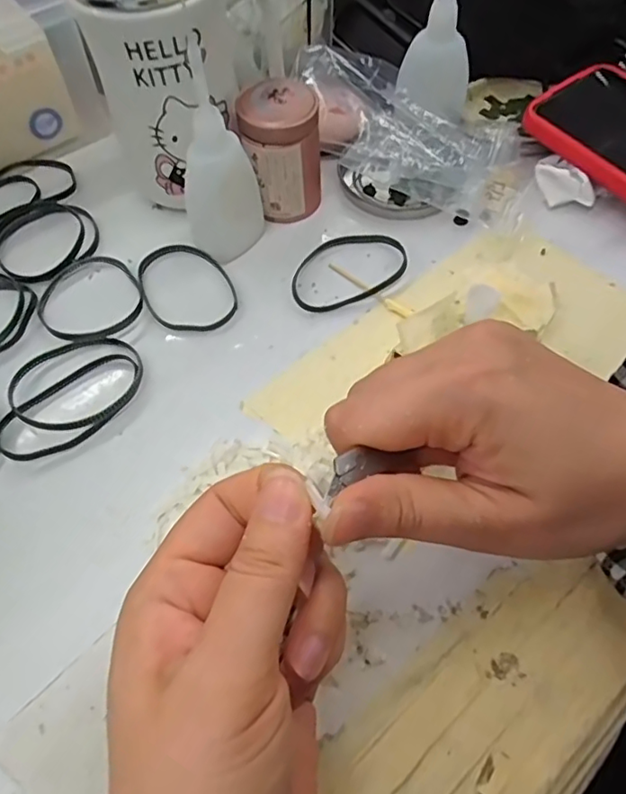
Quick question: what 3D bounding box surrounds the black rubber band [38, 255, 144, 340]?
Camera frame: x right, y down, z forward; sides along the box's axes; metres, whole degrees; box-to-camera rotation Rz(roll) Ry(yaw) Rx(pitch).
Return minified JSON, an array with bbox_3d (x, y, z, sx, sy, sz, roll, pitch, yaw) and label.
[{"bbox_3d":[-0.124,-0.055,0.321,0.056,0.004,0.063,-30,63,-16],"label":"black rubber band"}]

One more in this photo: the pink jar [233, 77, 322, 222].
[{"bbox_3d":[-0.018,-0.140,0.335,0.044,0.066,0.037,0,59,1],"label":"pink jar"}]

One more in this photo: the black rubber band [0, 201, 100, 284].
[{"bbox_3d":[-0.161,-0.095,0.346,0.064,0.006,0.062,0,59,0],"label":"black rubber band"}]

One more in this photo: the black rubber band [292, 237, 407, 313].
[{"bbox_3d":[0.020,-0.073,0.328,0.071,0.006,0.047,-19,59,-7],"label":"black rubber band"}]

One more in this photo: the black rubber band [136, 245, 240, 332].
[{"bbox_3d":[-0.071,-0.062,0.324,0.048,0.004,0.067,-19,61,-11],"label":"black rubber band"}]

